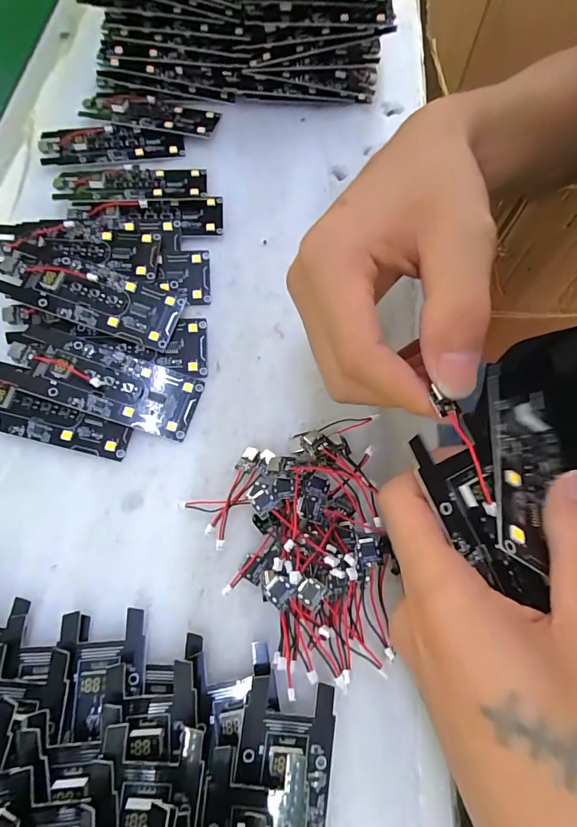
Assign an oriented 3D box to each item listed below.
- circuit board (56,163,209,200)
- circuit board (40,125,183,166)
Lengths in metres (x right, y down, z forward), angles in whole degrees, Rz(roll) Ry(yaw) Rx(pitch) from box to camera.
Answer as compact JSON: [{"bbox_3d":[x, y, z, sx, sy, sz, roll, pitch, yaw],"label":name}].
[{"bbox_3d":[-0.108,-0.160,0.287,0.099,0.007,0.039,-4,69,-4],"label":"circuit board"},{"bbox_3d":[-0.128,-0.197,0.304,0.098,0.005,0.035,-8,69,-5],"label":"circuit board"}]

